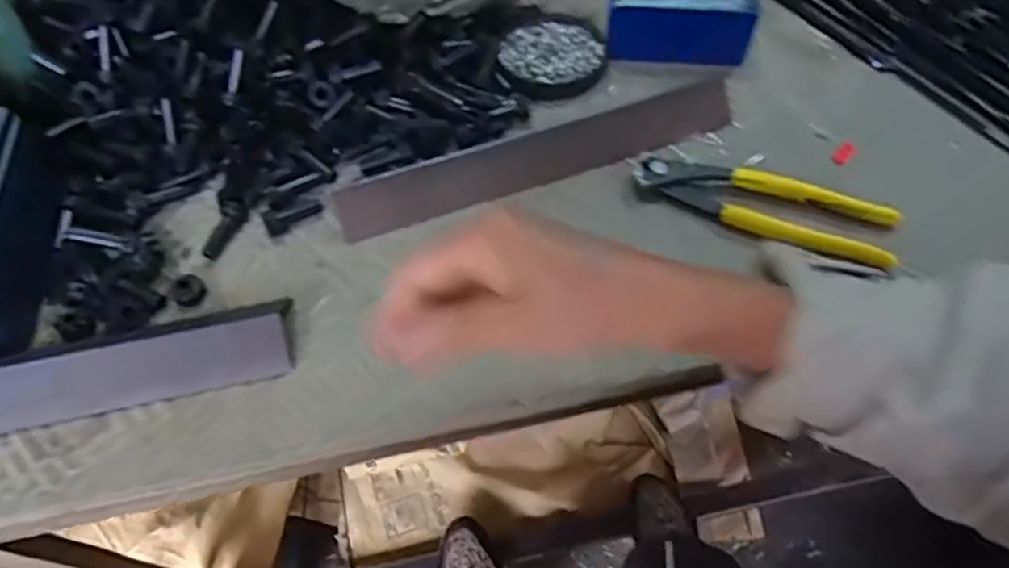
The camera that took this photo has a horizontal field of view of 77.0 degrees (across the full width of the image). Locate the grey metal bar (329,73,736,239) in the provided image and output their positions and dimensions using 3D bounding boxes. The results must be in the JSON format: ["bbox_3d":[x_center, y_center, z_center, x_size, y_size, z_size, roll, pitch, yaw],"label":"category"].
[{"bbox_3d":[0.027,-0.088,0.428,0.280,0.021,0.028,-19,60,-10],"label":"grey metal bar"}]

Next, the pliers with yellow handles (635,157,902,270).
[{"bbox_3d":[0.163,-0.049,0.404,0.156,0.018,0.047,19,61,13],"label":"pliers with yellow handles"}]

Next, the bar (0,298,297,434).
[{"bbox_3d":[-0.240,0.048,0.348,0.237,0.023,0.048,-12,59,-6],"label":"bar"}]

